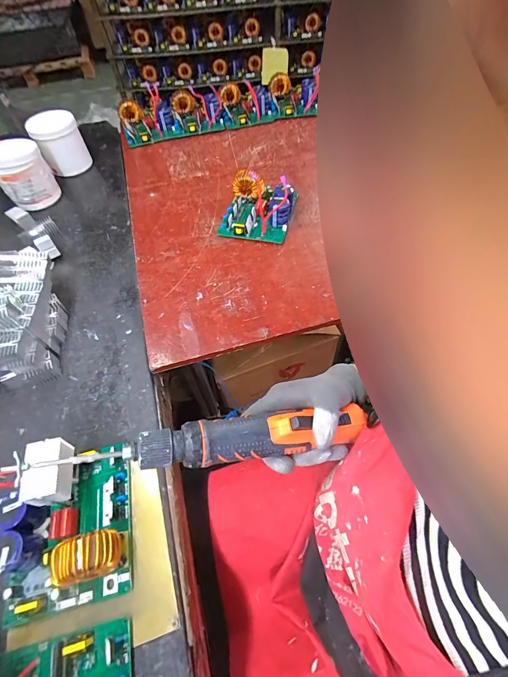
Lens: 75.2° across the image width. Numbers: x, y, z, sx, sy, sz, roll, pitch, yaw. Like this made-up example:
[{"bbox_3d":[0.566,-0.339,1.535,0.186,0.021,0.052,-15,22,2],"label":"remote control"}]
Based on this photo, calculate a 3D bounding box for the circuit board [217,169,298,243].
[{"bbox_3d":[0.008,-0.250,0.599,0.123,0.066,0.141,13,56,12],"label":"circuit board"}]

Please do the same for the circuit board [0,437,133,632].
[{"bbox_3d":[-0.195,0.182,0.331,0.120,0.069,0.149,-13,55,-7],"label":"circuit board"}]

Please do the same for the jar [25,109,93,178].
[{"bbox_3d":[-0.431,-0.435,0.736,0.095,0.101,0.083,-29,58,-17],"label":"jar"}]

